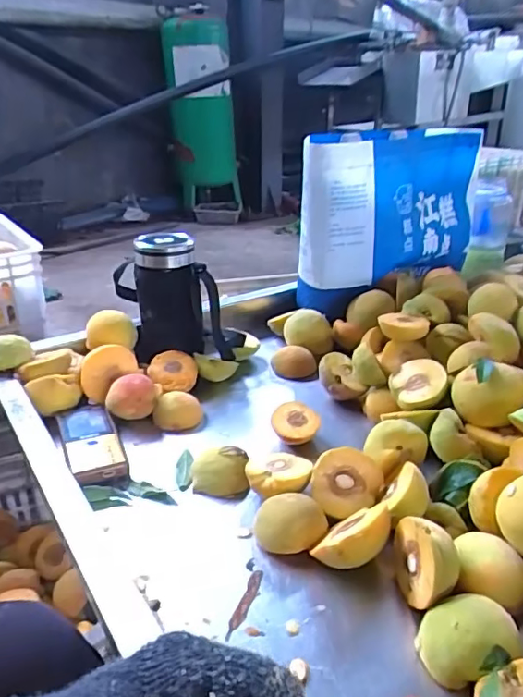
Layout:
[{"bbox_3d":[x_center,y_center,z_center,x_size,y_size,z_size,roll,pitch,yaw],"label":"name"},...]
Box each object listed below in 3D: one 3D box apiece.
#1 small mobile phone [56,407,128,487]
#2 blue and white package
[{"bbox_3d":[-0.178,0.101,0.578,0.055,0.018,0.121,-12,27,-24],"label":"small mobile phone"},{"bbox_3d":[0.205,-0.209,0.857,0.313,0.234,0.100,-19,30,-35],"label":"blue and white package"}]

